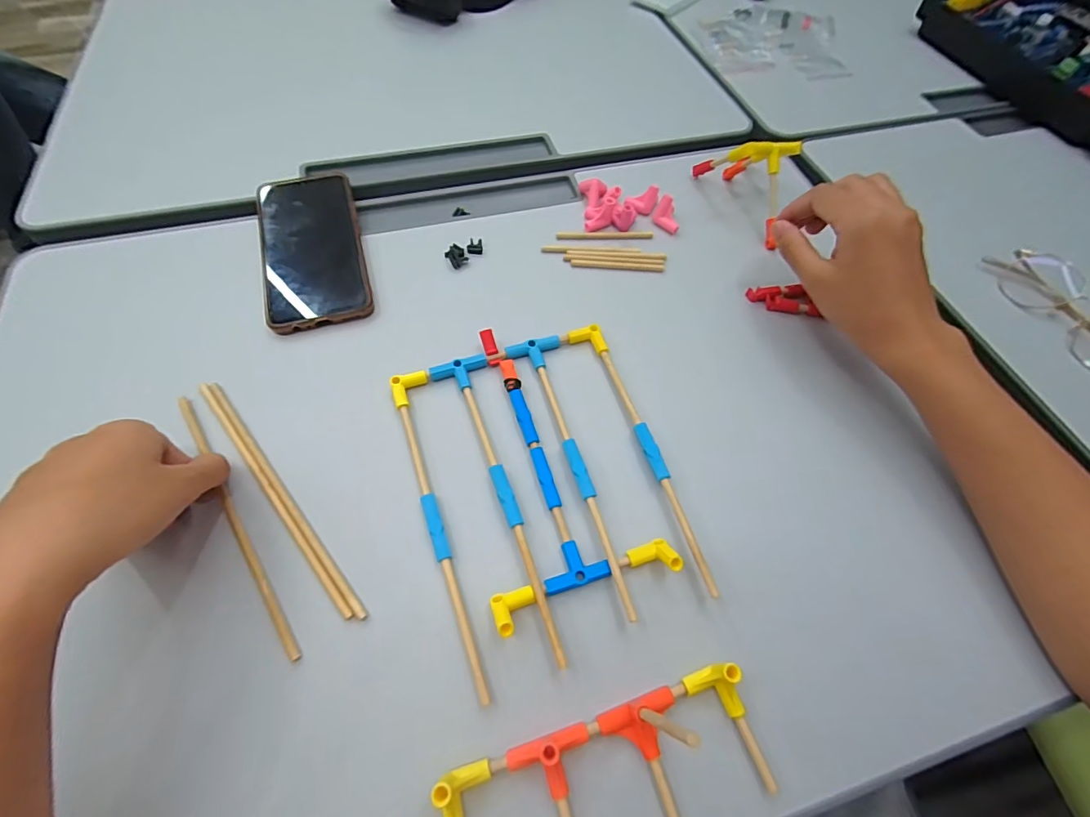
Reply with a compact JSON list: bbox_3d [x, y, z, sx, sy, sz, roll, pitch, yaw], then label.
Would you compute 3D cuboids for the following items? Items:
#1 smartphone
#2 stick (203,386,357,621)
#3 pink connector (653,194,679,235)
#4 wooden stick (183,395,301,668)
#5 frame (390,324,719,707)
[{"bbox_3d":[-0.189,-0.134,0.375,0.076,0.014,0.159,-14,65,-10],"label":"smartphone"},{"bbox_3d":[-0.169,0.050,0.285,0.006,0.004,0.187,-37,70,-19],"label":"stick"},{"bbox_3d":[0.109,-0.172,0.409,0.024,0.020,0.020,19,64,7],"label":"pink connector"},{"bbox_3d":[-0.187,0.064,0.278,0.007,0.005,0.188,-32,68,-18],"label":"wooden stick"},{"bbox_3d":[-0.001,0.037,0.294,0.153,0.017,0.205,-18,65,-12],"label":"frame"}]

